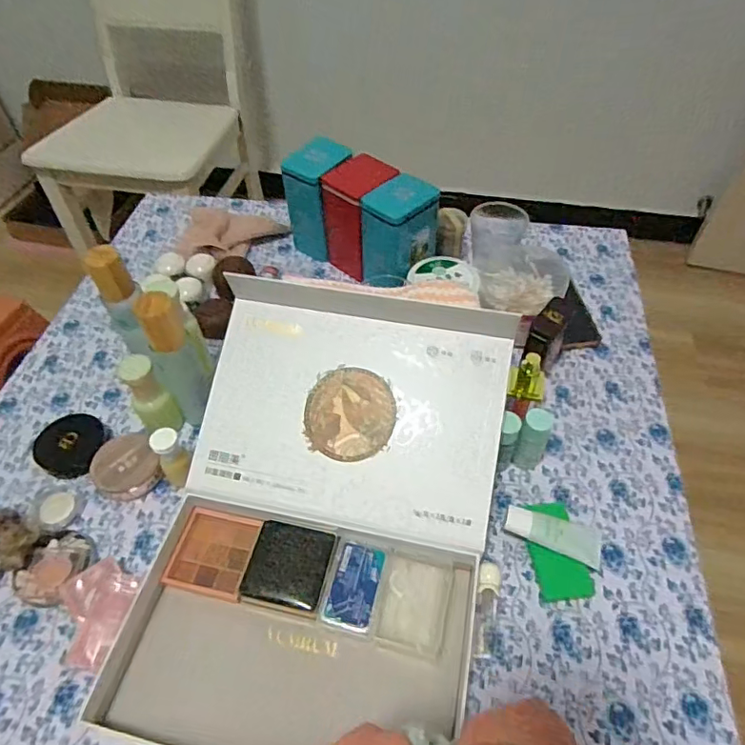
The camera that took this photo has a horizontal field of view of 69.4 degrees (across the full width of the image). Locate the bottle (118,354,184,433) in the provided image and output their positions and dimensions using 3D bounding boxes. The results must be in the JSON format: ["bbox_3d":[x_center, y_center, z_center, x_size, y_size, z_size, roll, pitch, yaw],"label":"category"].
[{"bbox_3d":[-0.233,0.026,0.562,0.035,0.097,0.033,29,57,22],"label":"bottle"}]

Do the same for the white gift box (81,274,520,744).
[{"bbox_3d":[-0.040,0.119,0.485,0.280,0.158,0.382,9,52,8],"label":"white gift box"}]

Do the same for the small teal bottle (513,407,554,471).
[{"bbox_3d":[0.164,0.071,0.547,0.029,0.070,0.031,0,51,1],"label":"small teal bottle"}]

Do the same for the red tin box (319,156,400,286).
[{"bbox_3d":[-0.012,-0.211,0.740,0.086,0.142,0.071,-35,58,-24],"label":"red tin box"}]

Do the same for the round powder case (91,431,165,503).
[{"bbox_3d":[-0.259,0.097,0.562,0.064,0.023,0.070,0,51,1],"label":"round powder case"}]

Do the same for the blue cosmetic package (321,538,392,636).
[{"bbox_3d":[-0.014,0.184,0.471,0.048,0.006,0.077,9,52,9],"label":"blue cosmetic package"}]

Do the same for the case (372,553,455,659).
[{"bbox_3d":[0.036,0.197,0.461,0.057,0.020,0.076,11,52,10],"label":"case"}]

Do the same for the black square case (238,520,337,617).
[{"bbox_3d":[-0.074,0.174,0.482,0.071,0.014,0.071,9,52,8],"label":"black square case"}]

